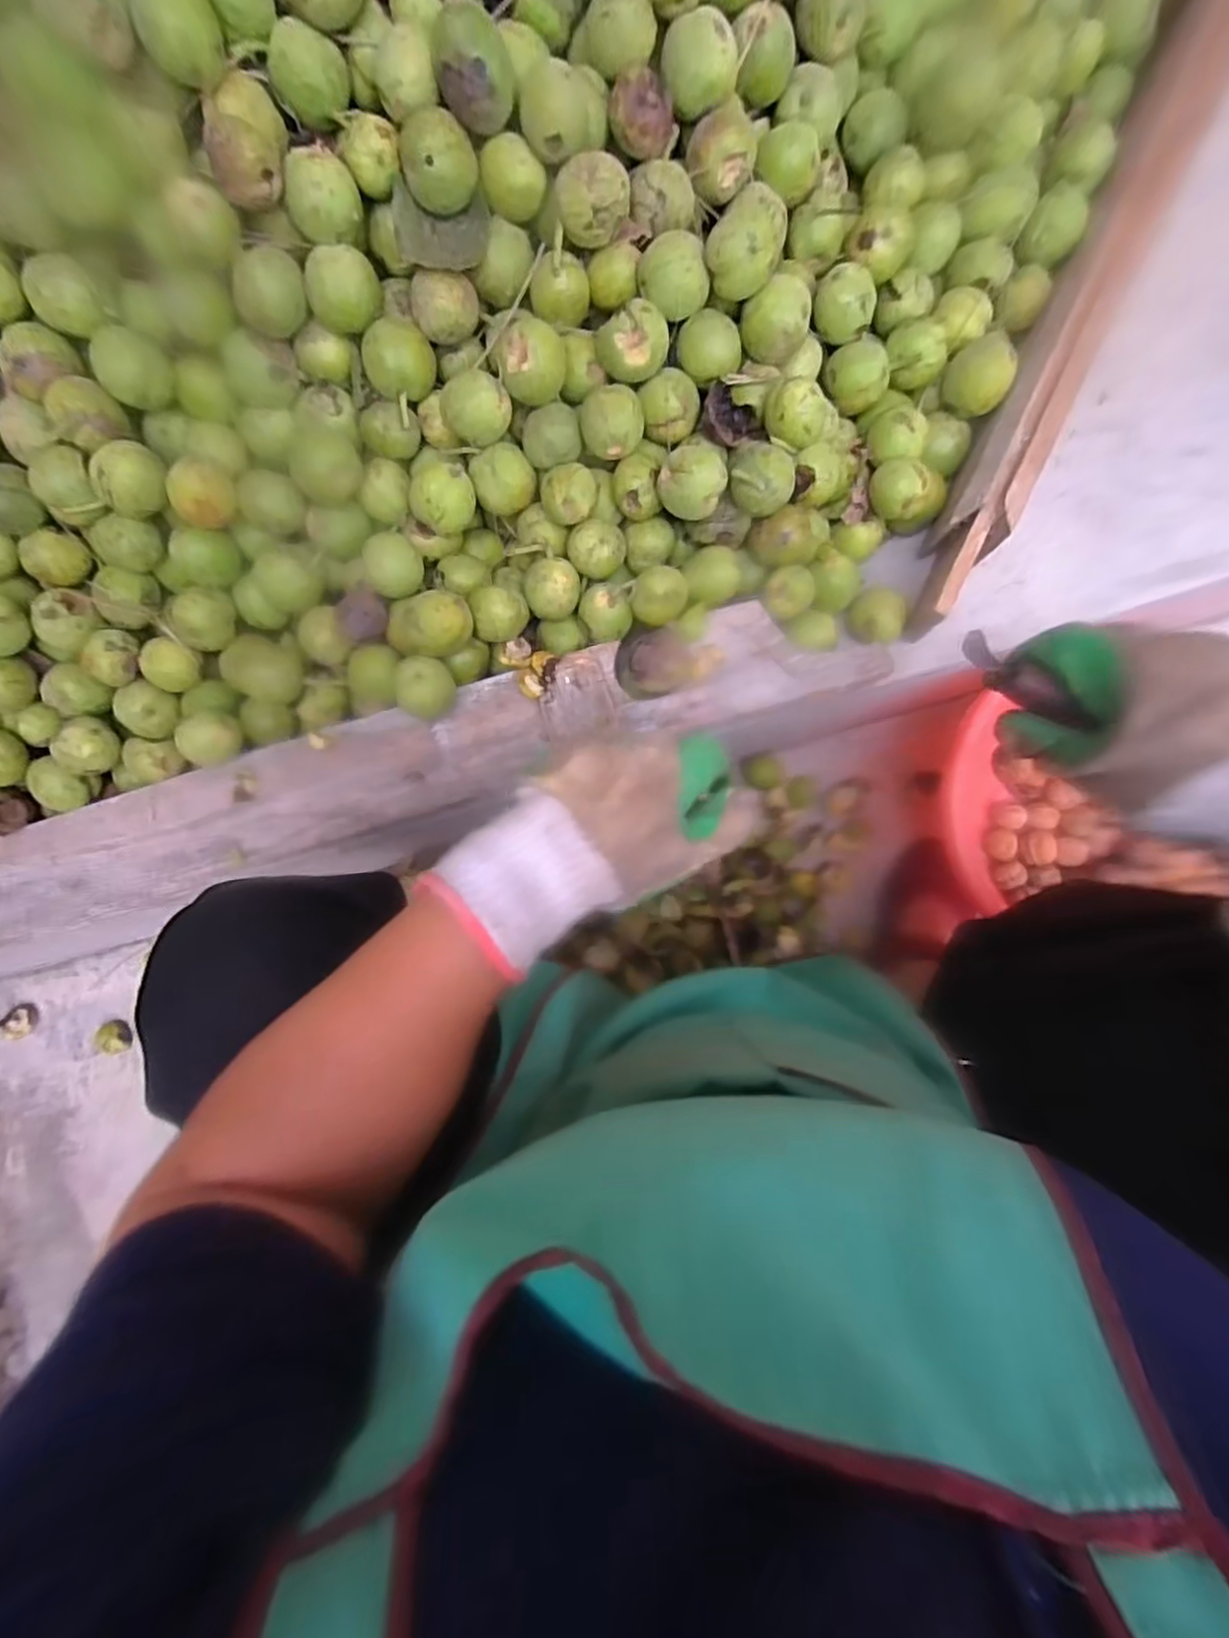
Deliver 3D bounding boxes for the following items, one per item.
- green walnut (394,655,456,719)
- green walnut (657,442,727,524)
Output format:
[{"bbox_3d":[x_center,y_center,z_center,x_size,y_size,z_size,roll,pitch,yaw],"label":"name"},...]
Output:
[{"bbox_3d":[-0.137,-0.095,0.489,0.034,0.047,0.041,8,85,5],"label":"green walnut"},{"bbox_3d":[0.055,-0.235,0.472,0.047,0.051,0.043,5,85,5],"label":"green walnut"}]

